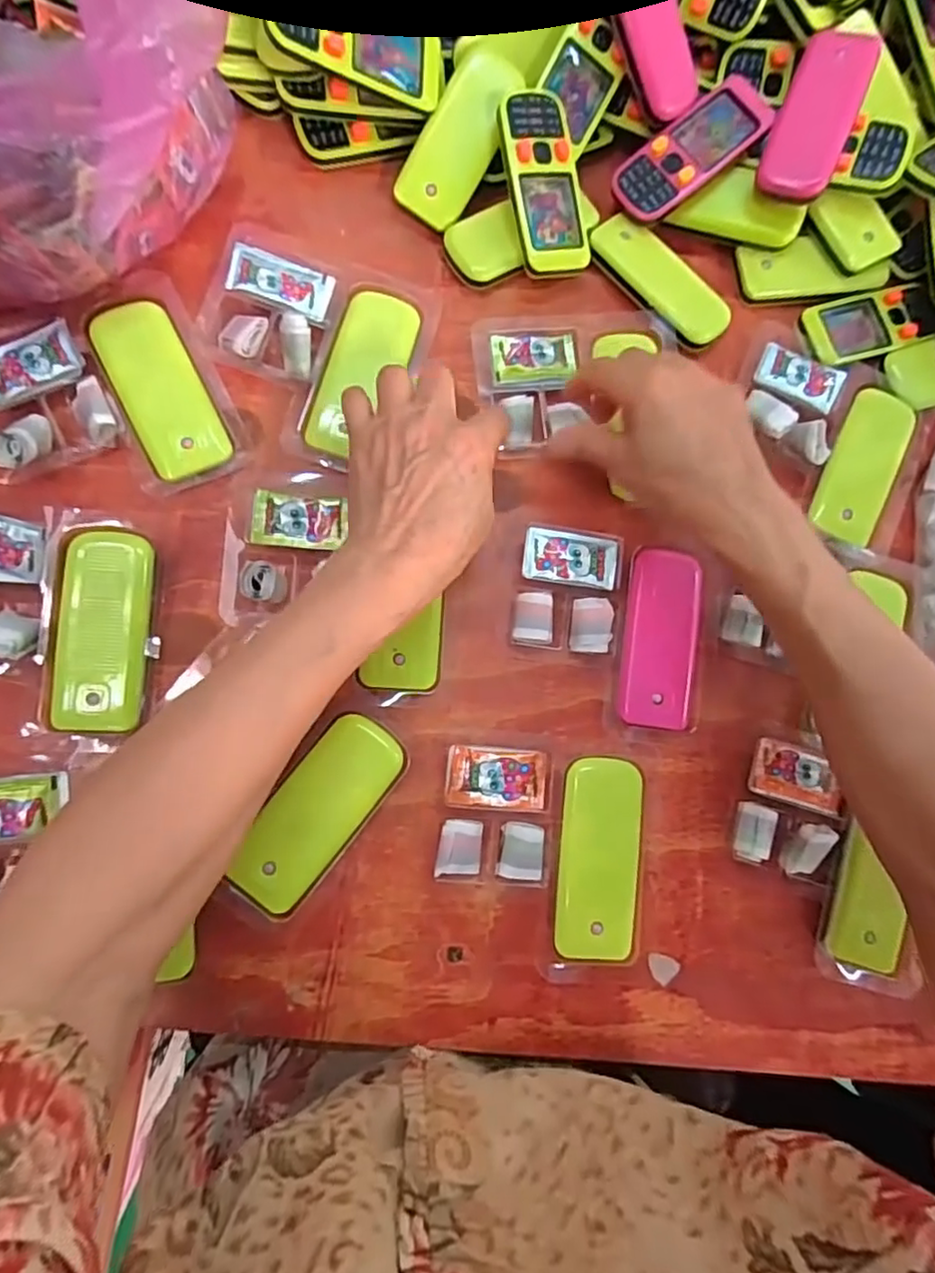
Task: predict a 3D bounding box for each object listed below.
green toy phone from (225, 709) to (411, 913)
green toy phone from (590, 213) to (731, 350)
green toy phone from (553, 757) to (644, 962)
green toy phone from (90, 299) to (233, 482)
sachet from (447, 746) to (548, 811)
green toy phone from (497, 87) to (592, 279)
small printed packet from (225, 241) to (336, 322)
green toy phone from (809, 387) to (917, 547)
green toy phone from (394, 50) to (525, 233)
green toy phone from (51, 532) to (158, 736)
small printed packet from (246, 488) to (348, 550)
[{"bbox_3d":[-0.078,0.091,0.328,0.043,0.011,0.105,39,81,-2],"label":"green toy phone"},{"bbox_3d":[0.126,-0.232,0.404,0.103,0.011,0.039,45,80,-1],"label":"green toy phone"},{"bbox_3d":[0.072,0.120,0.342,0.046,0.012,0.104,7,83,-7],"label":"green toy phone"},{"bbox_3d":[-0.174,-0.140,0.353,0.043,0.011,0.101,-26,88,-10],"label":"green toy phone"},{"bbox_3d":[0.015,0.077,0.344,0.054,0.016,0.032,6,83,-7],"label":"sachet"},{"bbox_3d":[0.049,-0.282,0.388,0.051,0.015,0.102,-15,103,-9],"label":"green toy phone"},{"bbox_3d":[-0.109,-0.210,0.365,0.057,0.007,0.033,11,83,-6],"label":"small printed packet"},{"bbox_3d":[0.256,-0.110,0.404,0.041,0.014,0.104,25,81,-5],"label":"green toy phone"},{"bbox_3d":[-0.005,-0.315,0.391,0.043,0.009,0.107,28,94,-4],"label":"green toy phone"},{"bbox_3d":[-0.194,-0.002,0.334,0.047,0.021,0.104,3,84,-7],"label":"green toy phone"},{"bbox_3d":[-0.094,-0.064,0.347,0.051,0.006,0.029,6,95,-3],"label":"small printed packet"}]

